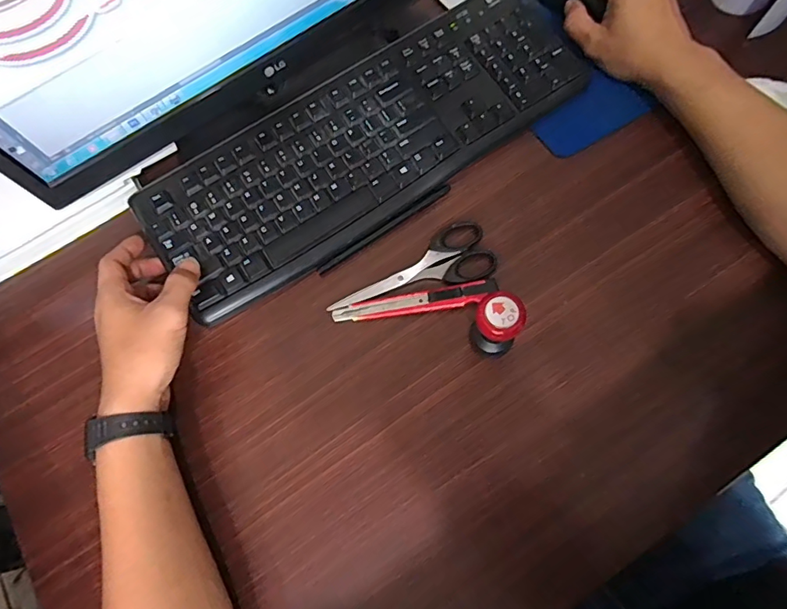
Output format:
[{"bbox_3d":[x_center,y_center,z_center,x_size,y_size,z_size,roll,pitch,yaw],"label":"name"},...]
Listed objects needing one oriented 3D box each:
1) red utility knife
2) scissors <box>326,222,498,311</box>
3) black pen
[{"bbox_3d":[0.019,-0.002,0.406,0.143,0.014,0.019,-10,71,1],"label":"red utility knife"},{"bbox_3d":[0.016,-0.028,0.419,0.151,0.009,0.055,-22,72,-3],"label":"scissors"},{"bbox_3d":[-0.008,-0.070,0.436,0.145,0.004,0.008,-33,73,-7],"label":"black pen"}]

